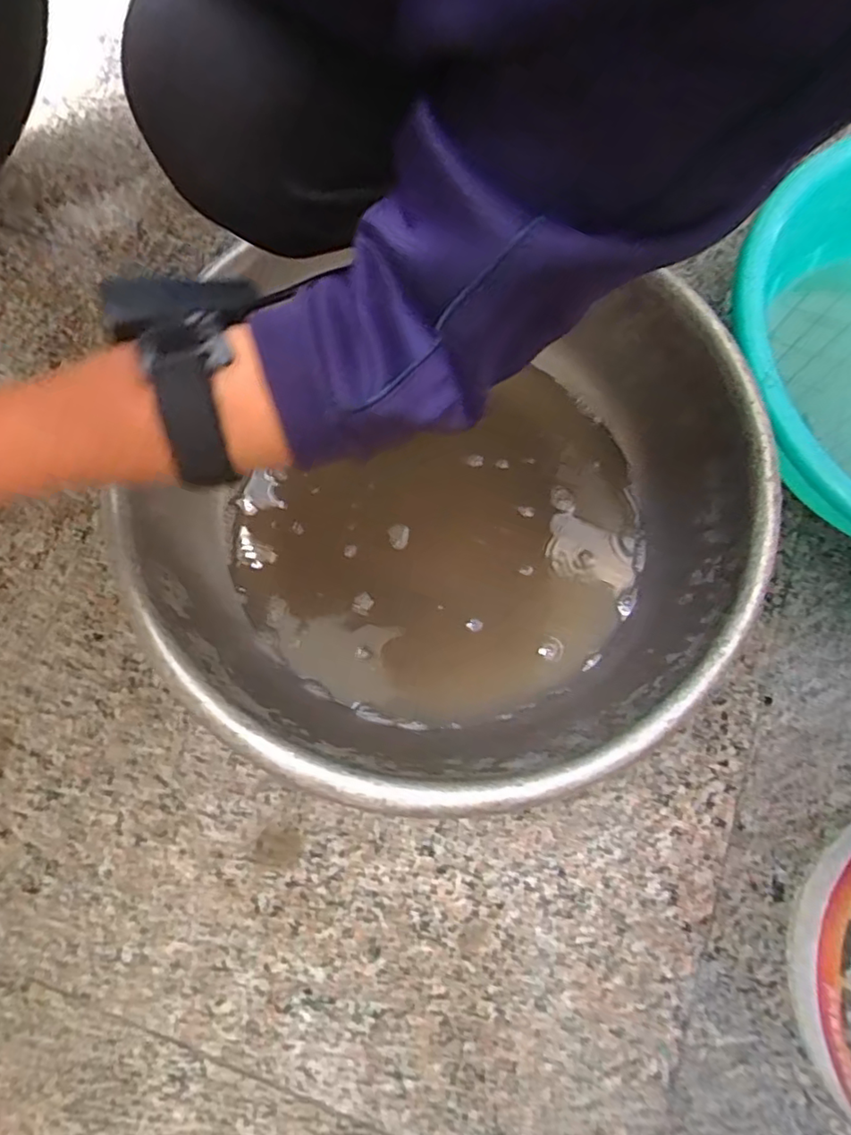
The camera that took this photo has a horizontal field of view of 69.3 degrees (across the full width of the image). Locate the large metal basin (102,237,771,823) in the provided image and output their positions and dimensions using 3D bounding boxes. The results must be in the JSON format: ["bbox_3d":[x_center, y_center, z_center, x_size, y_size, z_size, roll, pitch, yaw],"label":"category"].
[{"bbox_3d":[0.014,-0.037,0.386,0.349,0.108,0.332,0,75,-1],"label":"large metal basin"}]

